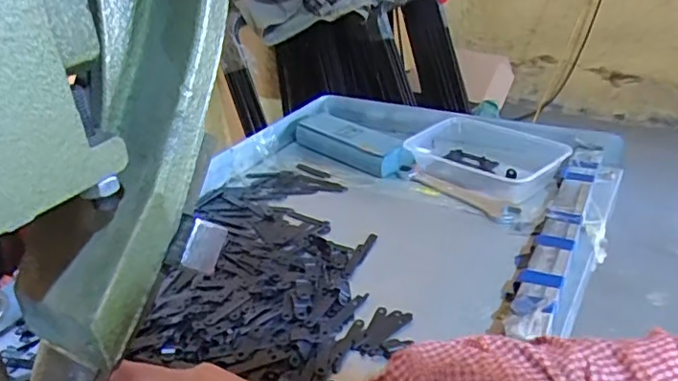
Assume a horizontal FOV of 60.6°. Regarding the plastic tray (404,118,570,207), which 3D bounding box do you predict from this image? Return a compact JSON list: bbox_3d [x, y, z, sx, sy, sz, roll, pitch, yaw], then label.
[{"bbox_3d":[0.159,-0.041,0.663,0.181,0.041,0.109,21,37,38],"label":"plastic tray"}]

